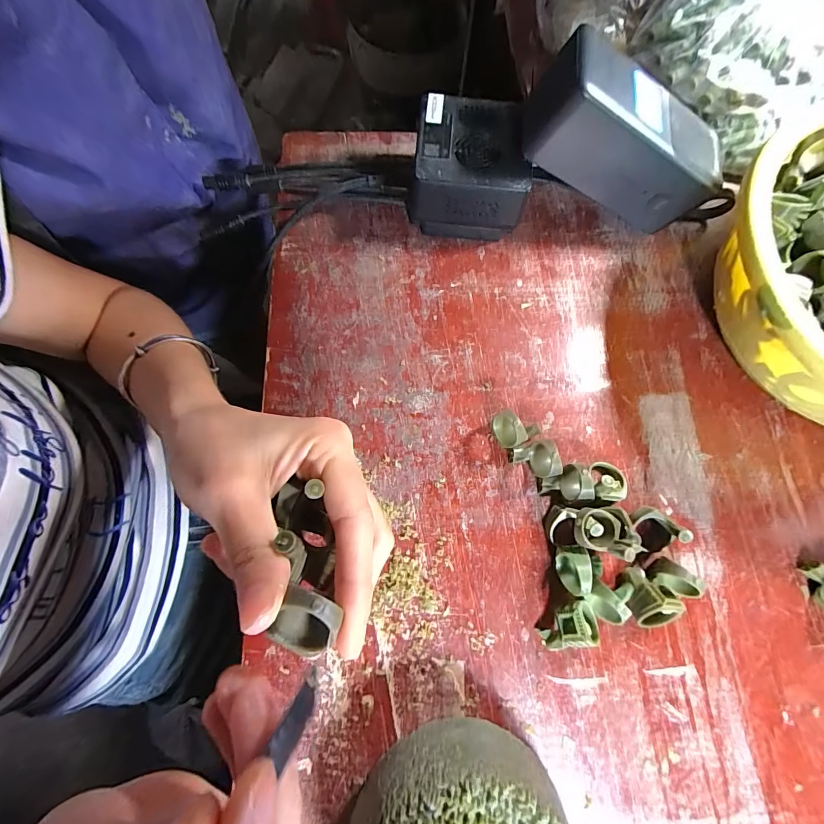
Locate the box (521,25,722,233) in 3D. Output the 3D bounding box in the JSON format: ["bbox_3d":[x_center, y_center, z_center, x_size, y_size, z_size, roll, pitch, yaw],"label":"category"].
[{"bbox_3d":[0.135,-0.173,0.244,0.127,0.054,0.053,19,74,-18],"label":"box"}]

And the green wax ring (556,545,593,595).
[{"bbox_3d":[0.092,0.091,0.220,0.015,0.023,0.026,0,75,-1],"label":"green wax ring"}]

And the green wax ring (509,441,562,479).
[{"bbox_3d":[0.075,0.030,0.232,0.023,0.028,0.021,-8,75,-3],"label":"green wax ring"}]

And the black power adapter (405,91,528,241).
[{"bbox_3d":[0.039,-0.169,0.271,0.078,0.053,0.075,6,75,1],"label":"black power adapter"}]

